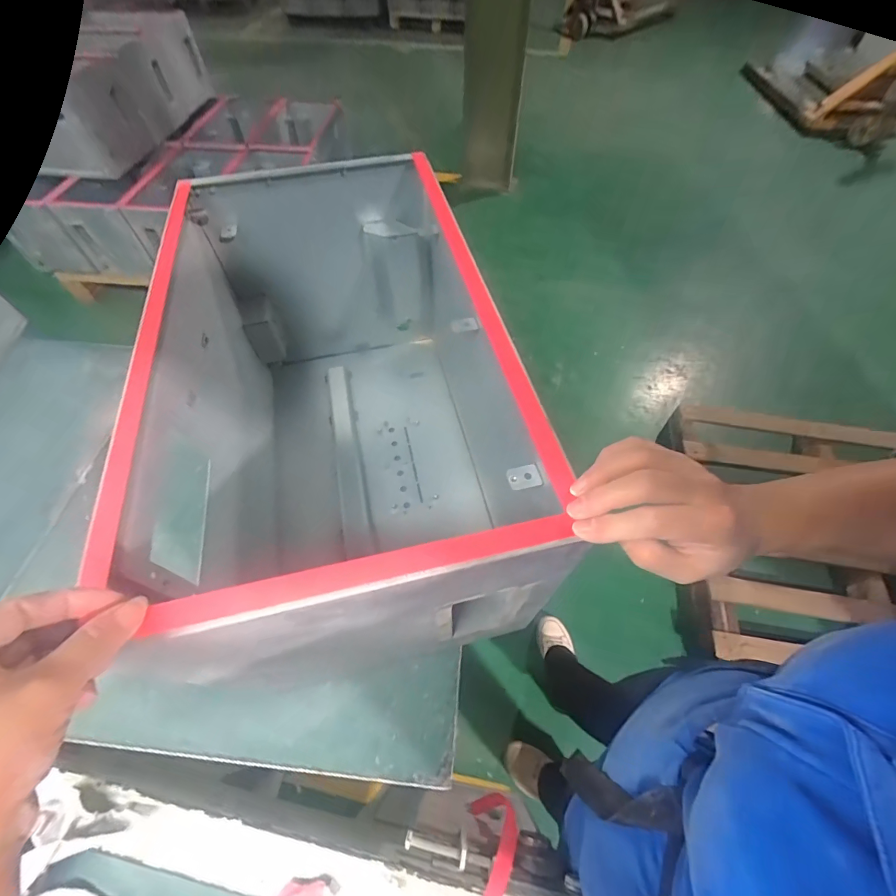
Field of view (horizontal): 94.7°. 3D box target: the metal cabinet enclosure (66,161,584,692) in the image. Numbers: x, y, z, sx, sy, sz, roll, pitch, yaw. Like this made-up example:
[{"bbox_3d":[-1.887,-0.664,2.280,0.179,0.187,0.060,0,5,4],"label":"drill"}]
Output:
[{"bbox_3d":[-0.099,-0.066,0.512,0.333,0.322,0.560,-14,57,-6],"label":"metal cabinet enclosure"}]

